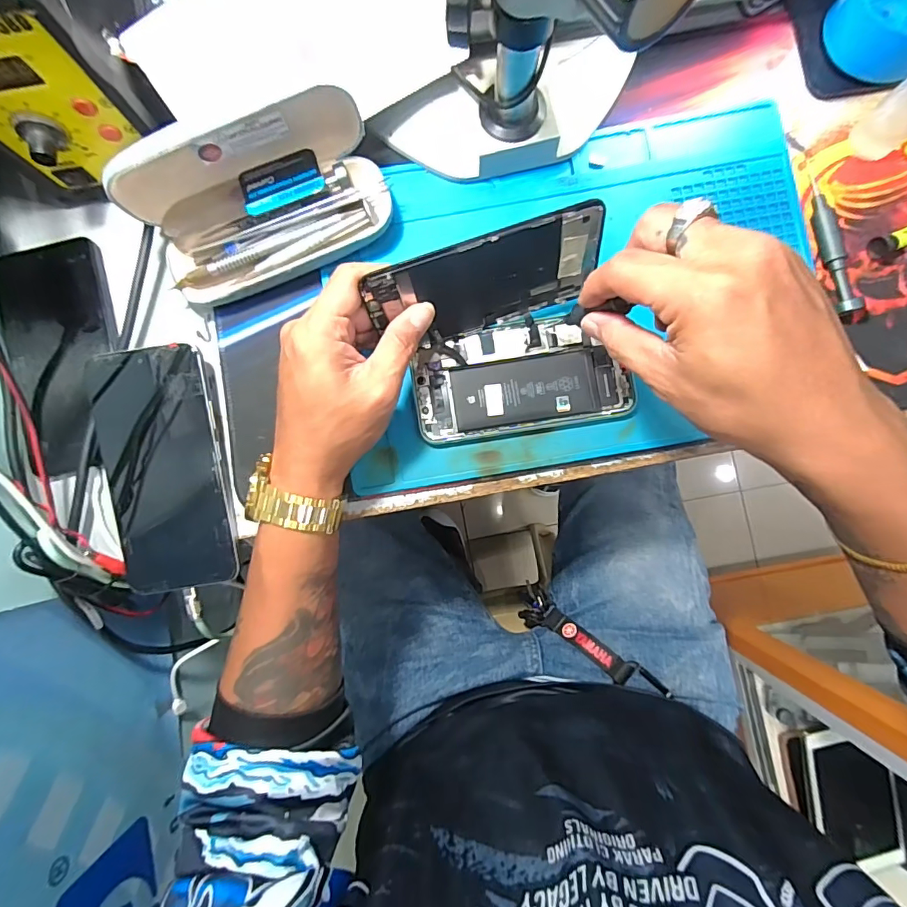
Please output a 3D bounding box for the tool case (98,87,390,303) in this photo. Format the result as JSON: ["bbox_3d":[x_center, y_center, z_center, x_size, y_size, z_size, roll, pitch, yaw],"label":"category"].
[{"bbox_3d":[-0.126,-0.166,0.310,0.156,0.066,0.083,-24,86,0],"label":"tool case"}]

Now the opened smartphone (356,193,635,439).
[{"bbox_3d":[0.040,-0.073,0.293,0.151,0.071,0.113,-7,87,2],"label":"opened smartphone"}]

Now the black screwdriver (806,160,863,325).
[{"bbox_3d":[0.258,-0.146,0.321,0.019,0.014,0.113,-12,87,2],"label":"black screwdriver"}]

